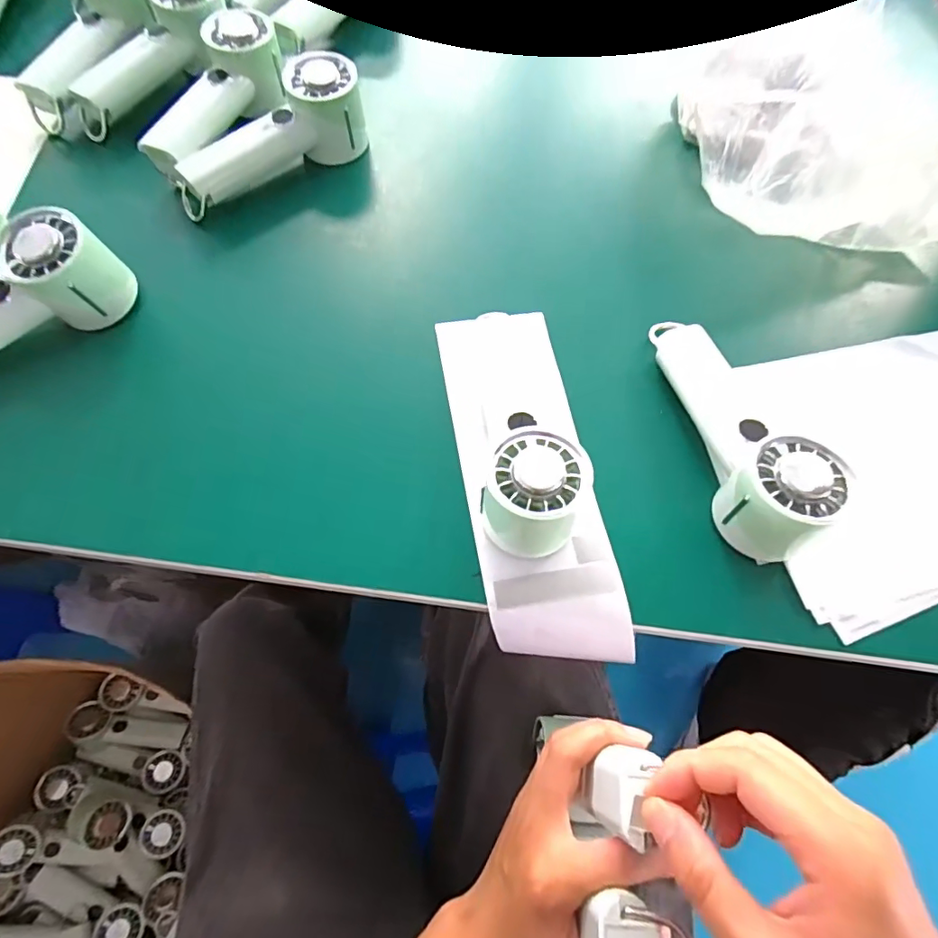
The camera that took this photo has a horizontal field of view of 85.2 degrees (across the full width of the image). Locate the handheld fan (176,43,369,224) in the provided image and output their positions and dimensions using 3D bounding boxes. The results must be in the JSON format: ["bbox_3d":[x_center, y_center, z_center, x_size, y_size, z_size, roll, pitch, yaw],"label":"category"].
[{"bbox_3d":[-0.183,-0.304,0.464,0.189,0.063,0.061,-34,73,-14],"label":"handheld fan"}]

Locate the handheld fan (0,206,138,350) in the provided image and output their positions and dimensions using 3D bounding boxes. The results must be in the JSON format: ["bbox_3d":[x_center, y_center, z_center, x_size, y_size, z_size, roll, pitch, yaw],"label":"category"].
[{"bbox_3d":[-0.346,-0.107,0.376,0.064,0.067,0.195,36,71,12],"label":"handheld fan"}]

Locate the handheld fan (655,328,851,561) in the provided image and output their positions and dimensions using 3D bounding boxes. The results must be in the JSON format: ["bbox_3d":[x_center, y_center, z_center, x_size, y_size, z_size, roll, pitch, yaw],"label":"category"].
[{"bbox_3d":[0.190,-0.037,0.361,0.067,0.071,0.198,-7,68,-4],"label":"handheld fan"}]

